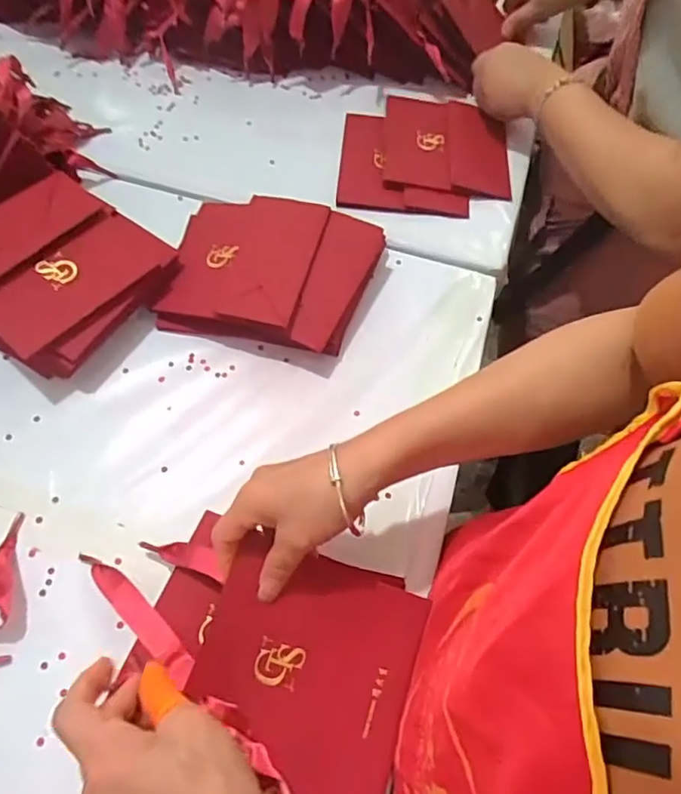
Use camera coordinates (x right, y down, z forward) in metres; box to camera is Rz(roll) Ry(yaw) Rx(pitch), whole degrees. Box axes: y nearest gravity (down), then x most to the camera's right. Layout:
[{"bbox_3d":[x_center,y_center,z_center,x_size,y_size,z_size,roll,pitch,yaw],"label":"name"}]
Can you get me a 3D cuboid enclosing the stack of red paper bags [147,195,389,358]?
[{"bbox_3d":[-0.064,-0.117,0.525,0.180,0.042,0.146,14,64,4],"label":"stack of red paper bags"}]

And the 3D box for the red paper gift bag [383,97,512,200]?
[{"bbox_3d":[0.116,-0.277,0.620,0.135,0.013,0.142,4,64,-1],"label":"red paper gift bag"}]

